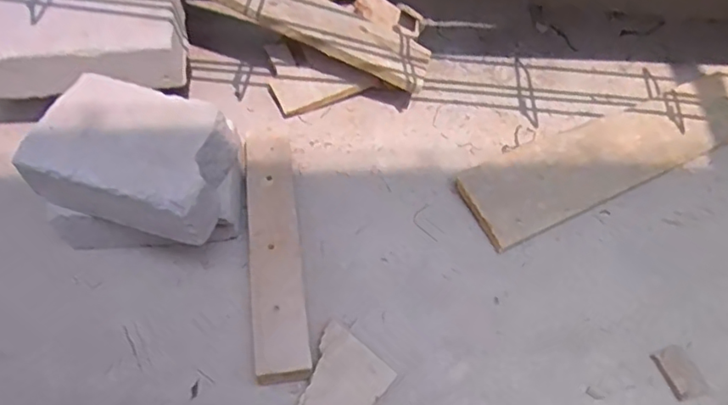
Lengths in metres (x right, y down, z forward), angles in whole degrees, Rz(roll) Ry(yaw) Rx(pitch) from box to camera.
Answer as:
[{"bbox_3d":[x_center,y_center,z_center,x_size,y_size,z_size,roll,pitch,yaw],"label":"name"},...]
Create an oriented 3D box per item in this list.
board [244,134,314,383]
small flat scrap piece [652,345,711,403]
[{"bbox_3d":[-0.100,0.047,0.679,0.056,0.018,0.299,-3,60,-12],"label":"board"},{"bbox_3d":[0.338,0.181,0.644,0.039,0.004,0.055,-19,59,-14],"label":"small flat scrap piece"}]

